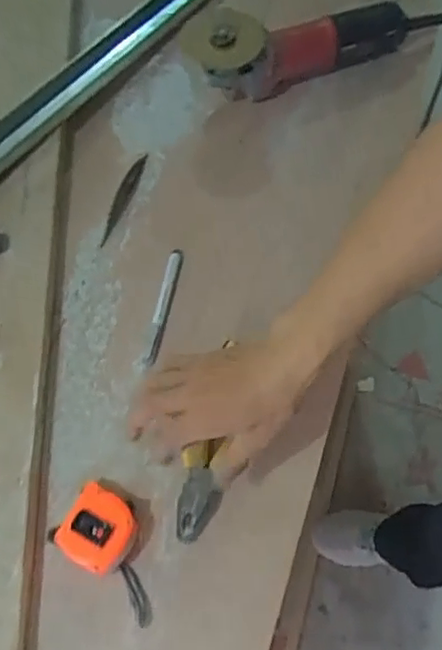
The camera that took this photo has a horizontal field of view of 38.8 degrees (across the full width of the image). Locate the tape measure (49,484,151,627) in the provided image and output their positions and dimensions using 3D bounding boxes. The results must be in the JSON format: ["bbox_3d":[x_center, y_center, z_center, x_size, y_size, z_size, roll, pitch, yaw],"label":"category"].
[{"bbox_3d":[-0.091,0.194,0.548,0.113,0.034,0.066,35,72,17],"label":"tape measure"}]

